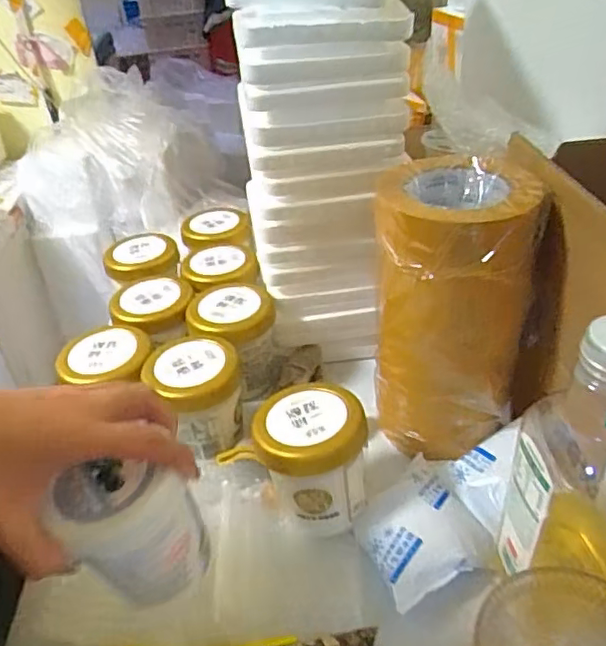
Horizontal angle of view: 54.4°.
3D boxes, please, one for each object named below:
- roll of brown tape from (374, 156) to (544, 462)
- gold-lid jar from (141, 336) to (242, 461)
[{"bbox_3d":[0.132,-0.008,0.514,0.110,0.230,0.117,12,39,22],"label":"roll of brown tape"},{"bbox_3d":[-0.099,0.069,0.564,0.082,0.085,0.087,-3,36,3],"label":"gold-lid jar"}]

